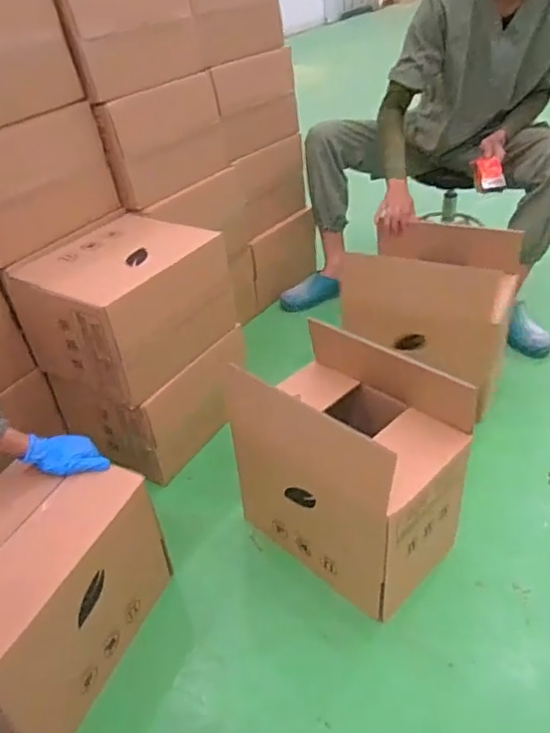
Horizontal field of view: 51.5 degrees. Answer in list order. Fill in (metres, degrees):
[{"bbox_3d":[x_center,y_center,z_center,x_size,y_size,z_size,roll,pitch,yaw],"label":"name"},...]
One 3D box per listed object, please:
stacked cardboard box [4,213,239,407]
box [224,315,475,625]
[{"bbox_3d":[-0.334,-0.140,1.303,0.307,0.252,0.354,18,43,29],"label":"stacked cardboard box"},{"bbox_3d":[0.143,0.171,1.078,0.379,0.381,0.272,25,47,35],"label":"box"}]

